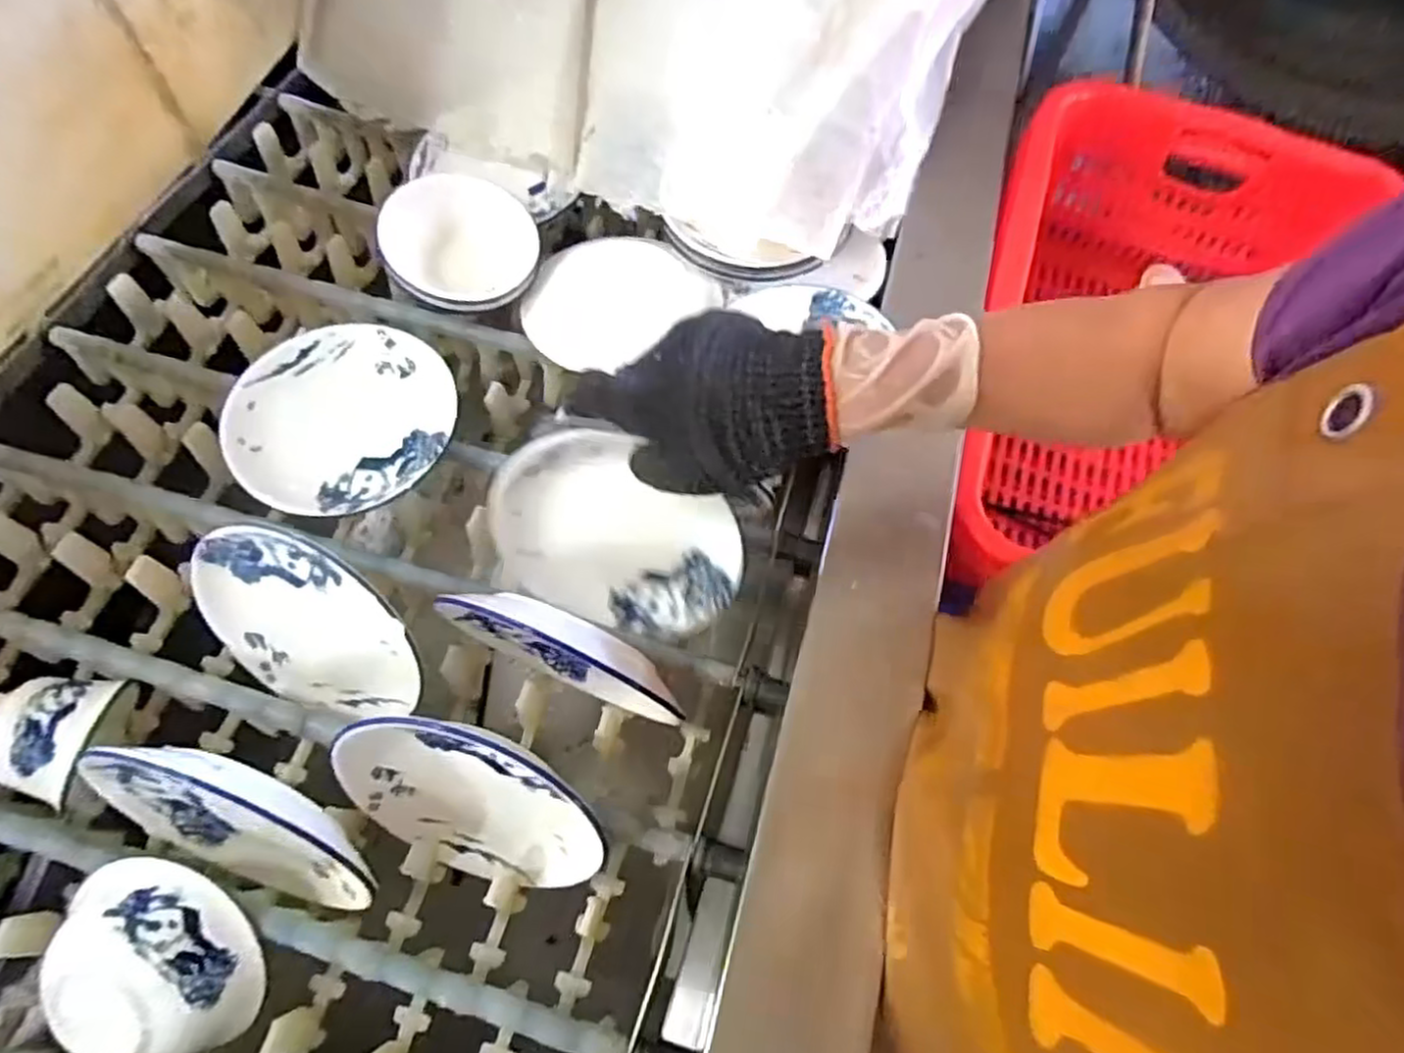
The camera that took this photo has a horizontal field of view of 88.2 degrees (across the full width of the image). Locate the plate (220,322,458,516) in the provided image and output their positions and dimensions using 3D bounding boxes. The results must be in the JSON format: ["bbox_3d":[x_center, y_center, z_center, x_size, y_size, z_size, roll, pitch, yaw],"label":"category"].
[{"bbox_3d":[-0.249,-0.076,0.503,0.148,0.026,0.148,38,70,10],"label":"plate"}]

